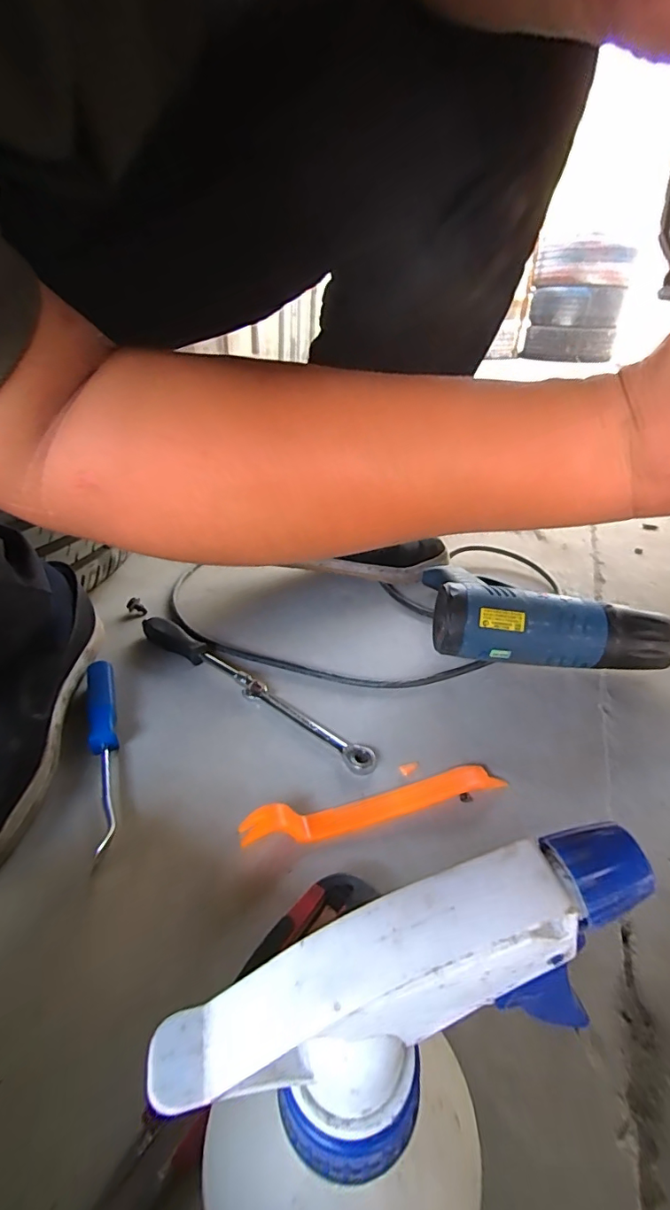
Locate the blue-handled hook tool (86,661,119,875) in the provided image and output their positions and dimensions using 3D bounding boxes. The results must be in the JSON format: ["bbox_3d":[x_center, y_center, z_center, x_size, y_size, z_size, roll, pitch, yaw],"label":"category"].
[{"bbox_3d":[-0.182,0.109,0.389,0.022,0.018,0.197,-12,33,-22],"label":"blue-handled hook tool"}]

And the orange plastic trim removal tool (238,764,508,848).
[{"bbox_3d":[0.029,0.140,0.350,0.188,0.019,0.026,-9,32,-18],"label":"orange plastic trim removal tool"}]

